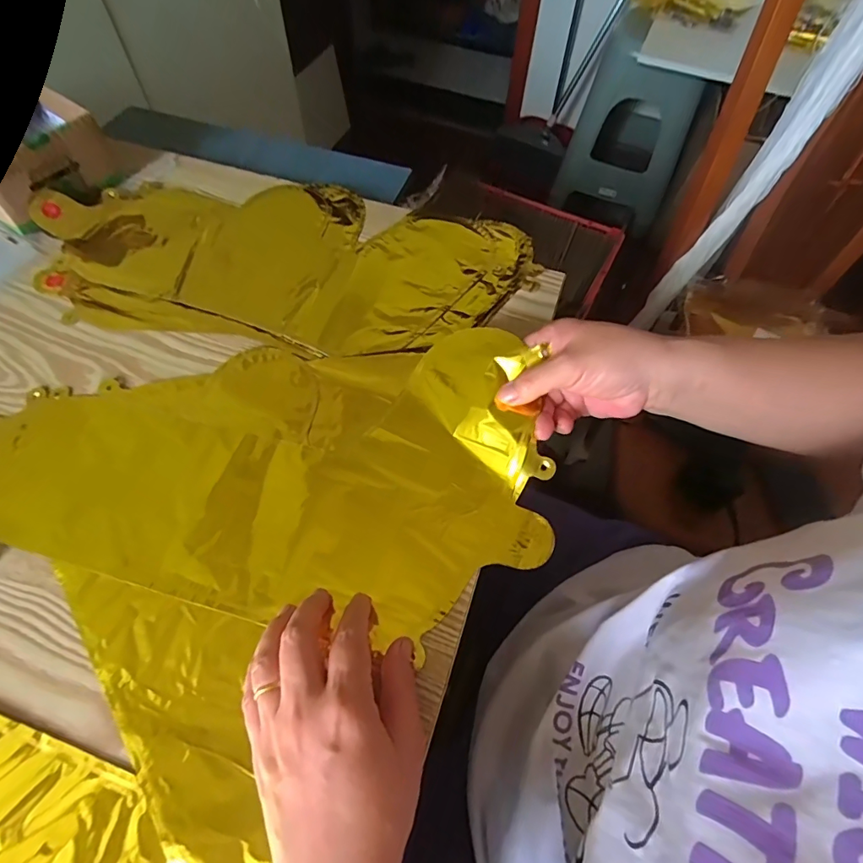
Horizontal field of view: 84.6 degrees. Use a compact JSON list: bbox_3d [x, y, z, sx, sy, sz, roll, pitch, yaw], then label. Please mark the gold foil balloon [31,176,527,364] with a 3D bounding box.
[{"bbox_3d":[-0.151,-0.174,0.465,0.470,0.015,0.214,10,60,5],"label":"gold foil balloon"}]

